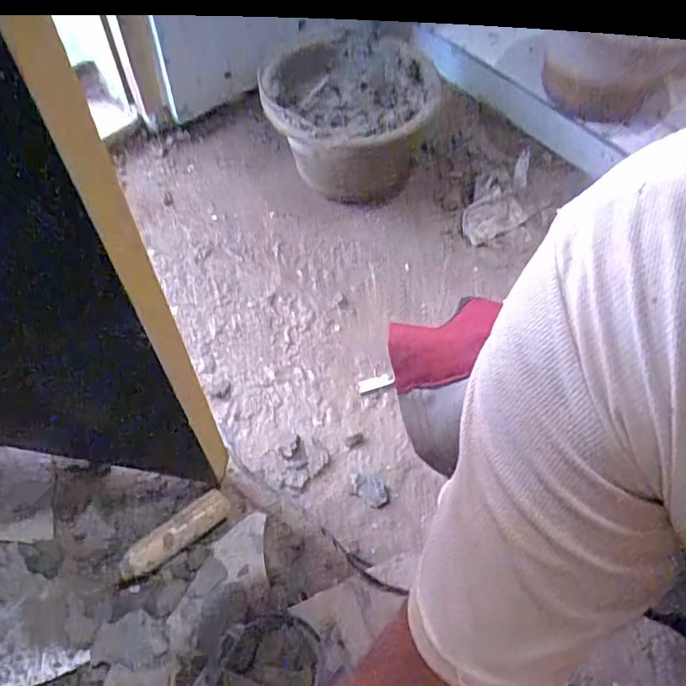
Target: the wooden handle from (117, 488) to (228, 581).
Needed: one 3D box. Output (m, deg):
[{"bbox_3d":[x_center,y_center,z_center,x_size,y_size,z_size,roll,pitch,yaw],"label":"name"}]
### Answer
[{"bbox_3d":[-0.180,0.209,0.652,0.124,0.031,0.036,-32,66,-19],"label":"wooden handle"}]

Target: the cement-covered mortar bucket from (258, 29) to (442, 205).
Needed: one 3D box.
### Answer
[{"bbox_3d":[0.013,-0.343,0.900,0.228,0.162,0.243,1,60,-2],"label":"cement-covered mortar bucket"}]

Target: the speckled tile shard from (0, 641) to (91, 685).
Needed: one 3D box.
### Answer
[{"bbox_3d":[-0.311,0.313,0.587,0.115,0.007,0.047,-3,59,-19],"label":"speckled tile shard"}]

